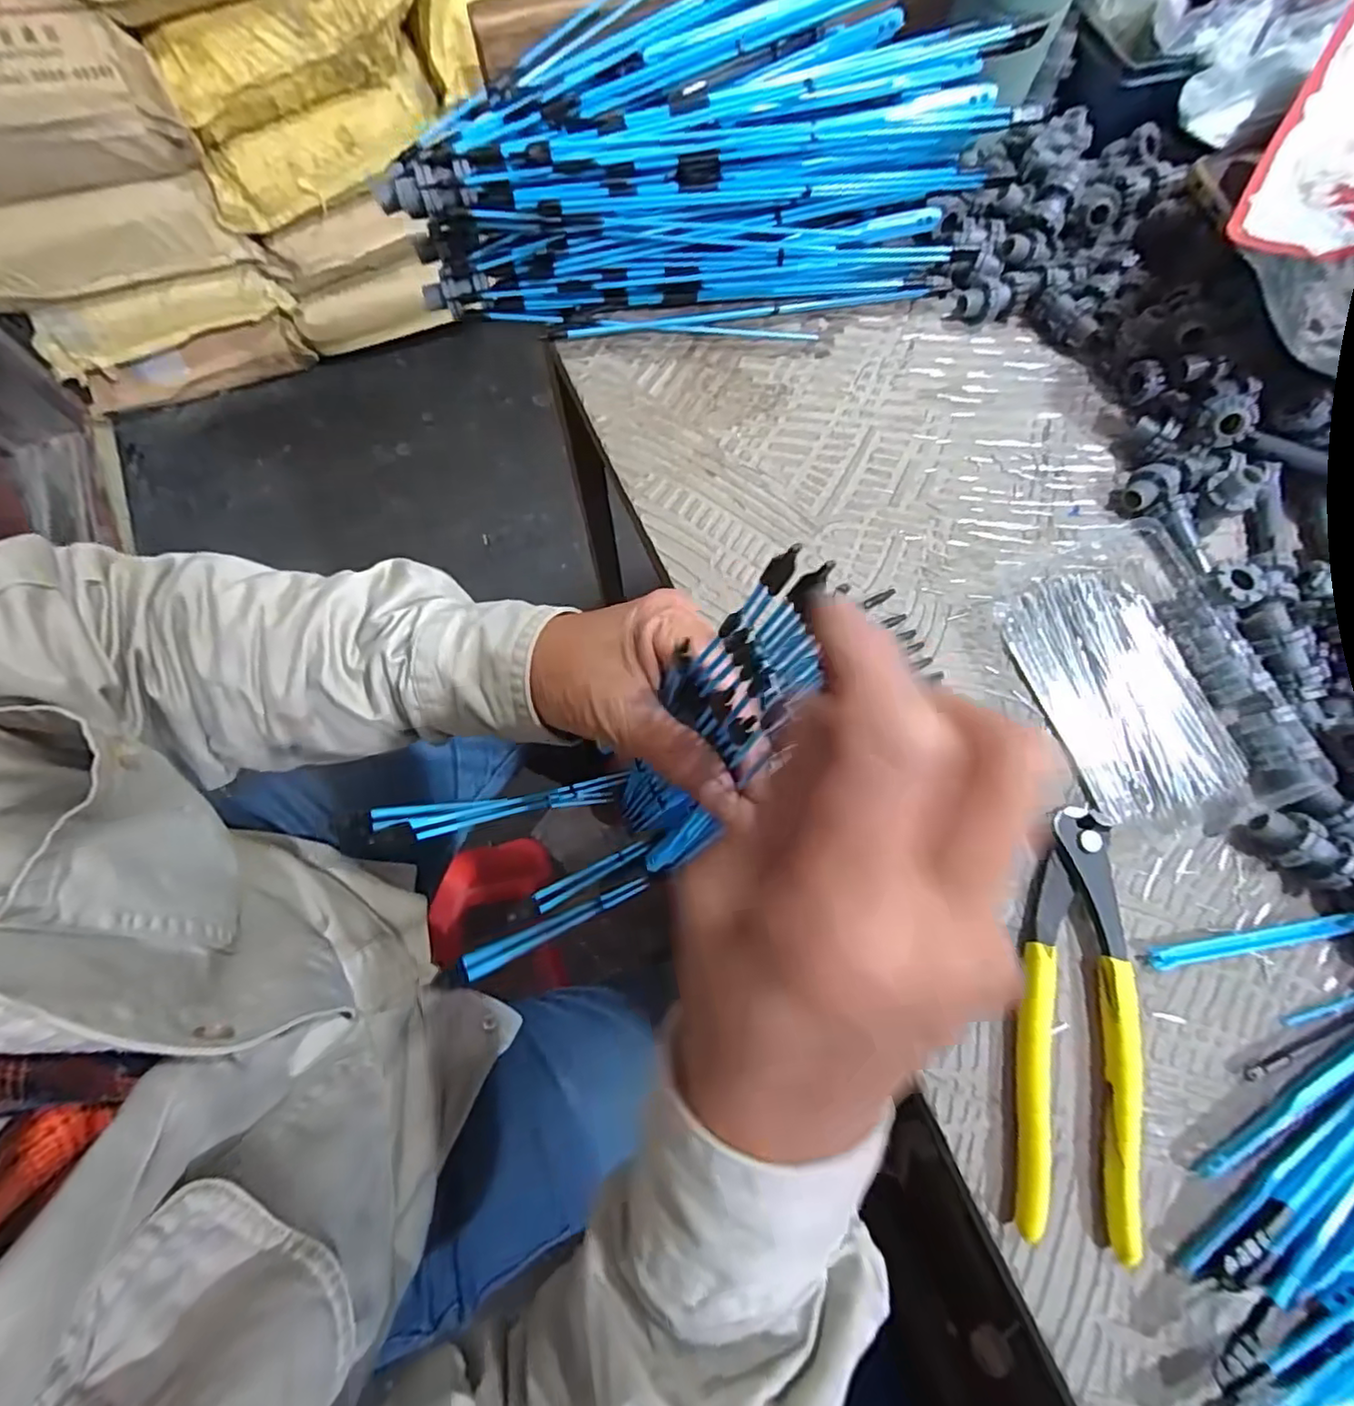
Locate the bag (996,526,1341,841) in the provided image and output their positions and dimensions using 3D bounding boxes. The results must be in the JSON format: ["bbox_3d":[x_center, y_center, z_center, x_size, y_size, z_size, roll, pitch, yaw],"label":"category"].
[{"bbox_3d":[0.232,-0.016,0.307,0.098,0.018,0.154,-17,72,-6],"label":"bag"}]

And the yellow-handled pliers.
[{"bbox_3d":[0.170,0.128,0.259,0.052,0.012,0.162,15,72,4],"label":"yellow-handled pliers"}]

